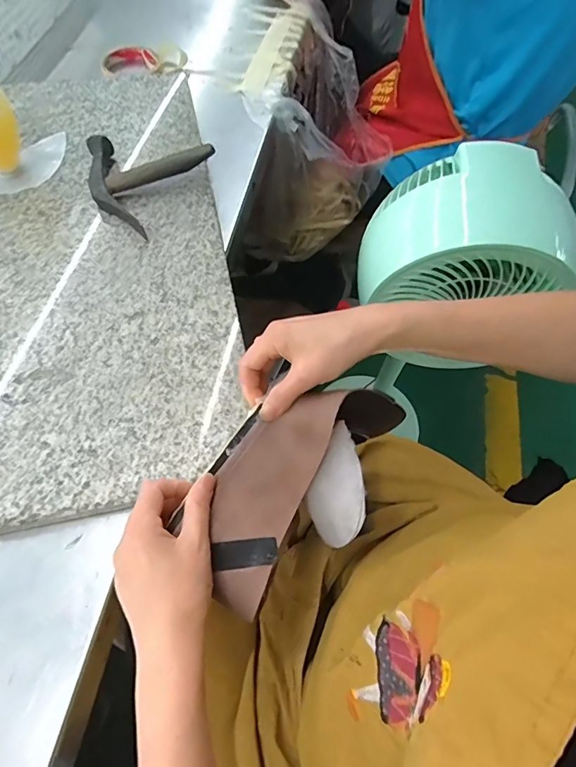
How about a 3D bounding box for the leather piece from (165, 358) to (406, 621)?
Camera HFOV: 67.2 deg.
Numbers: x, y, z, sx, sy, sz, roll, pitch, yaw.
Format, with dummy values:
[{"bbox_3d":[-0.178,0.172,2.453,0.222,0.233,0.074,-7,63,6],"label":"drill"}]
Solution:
[{"bbox_3d":[0.000,0.064,0.351,0.095,0.070,0.206,36,65,14],"label":"leather piece"}]

